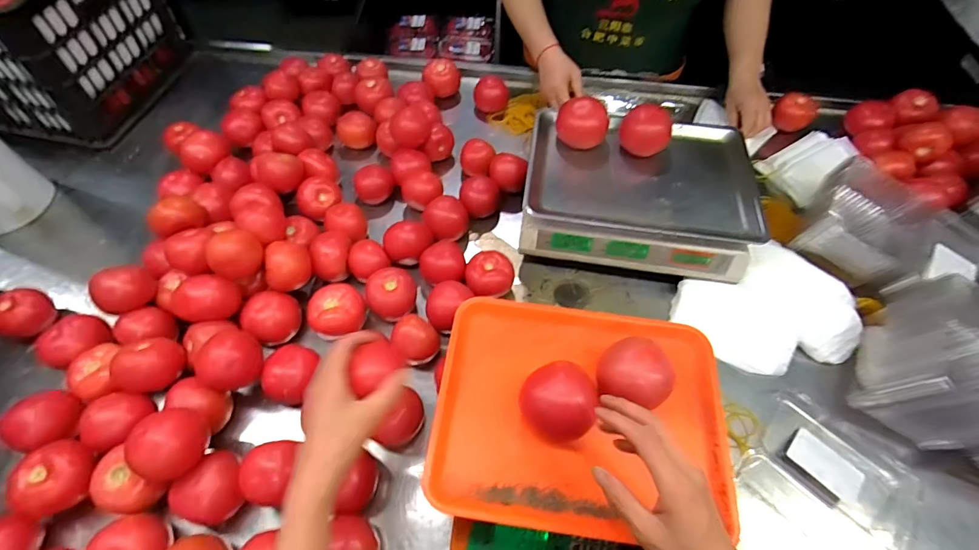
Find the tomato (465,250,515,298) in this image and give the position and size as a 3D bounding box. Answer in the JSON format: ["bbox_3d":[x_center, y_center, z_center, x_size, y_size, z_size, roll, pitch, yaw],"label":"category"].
[{"bbox_3d":[-0.001,0.005,0.664,0.069,0.053,0.067,0,57,-1],"label":"tomato"}]

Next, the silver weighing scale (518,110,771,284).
[{"bbox_3d":[0.228,-0.133,0.698,0.332,0.089,0.242,7,58,4],"label":"silver weighing scale"}]

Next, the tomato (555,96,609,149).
[{"bbox_3d":[0.149,-0.242,0.710,0.079,0.064,0.075,12,58,7],"label":"tomato"}]

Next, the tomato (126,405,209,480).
[{"bbox_3d":[-0.344,0.182,0.477,0.057,0.053,0.068,17,59,10],"label":"tomato"}]

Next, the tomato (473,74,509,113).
[{"bbox_3d":[0.003,-0.359,0.901,0.071,0.061,0.065,0,57,-1],"label":"tomato"}]

